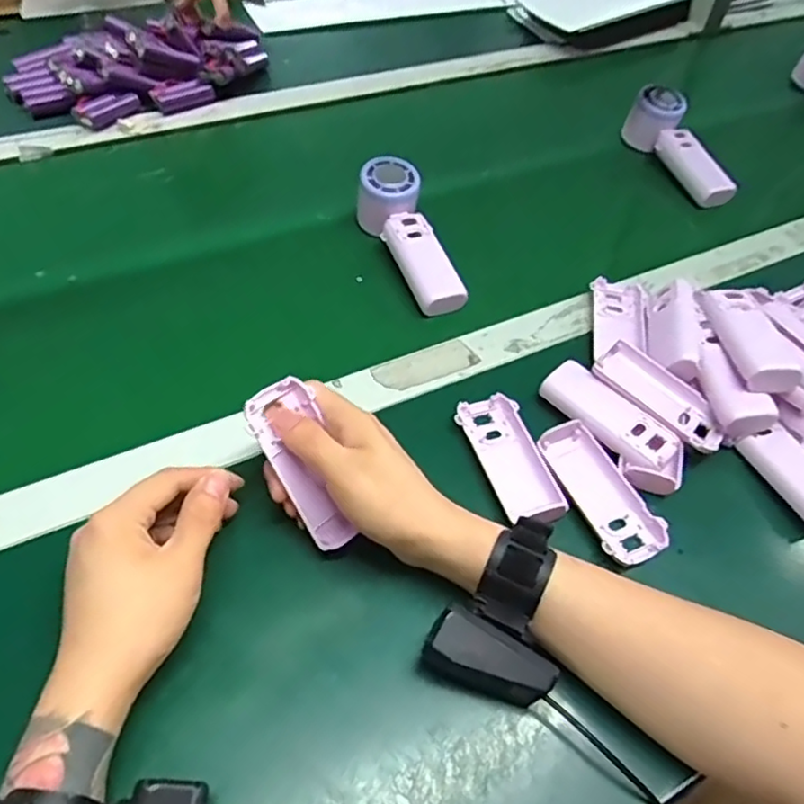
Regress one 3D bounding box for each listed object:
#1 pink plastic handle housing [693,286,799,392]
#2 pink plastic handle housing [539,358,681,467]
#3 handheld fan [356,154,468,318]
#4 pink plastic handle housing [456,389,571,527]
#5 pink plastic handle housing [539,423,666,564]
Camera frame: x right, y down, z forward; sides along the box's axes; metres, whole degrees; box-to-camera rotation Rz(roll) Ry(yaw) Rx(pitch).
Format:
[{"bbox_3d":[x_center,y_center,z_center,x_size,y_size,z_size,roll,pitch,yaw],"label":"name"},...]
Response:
[{"bbox_3d":[0.273,-0.058,0.509,0.047,0.024,0.114,5,51,-1],"label":"pink plastic handle housing"},{"bbox_3d":[0.157,0.010,0.491,0.039,0.019,0.104,-33,61,-27],"label":"pink plastic handle housing"},{"bbox_3d":[0.007,-0.152,0.606,0.050,0.050,0.171,-18,70,-19],"label":"handheld fan"},{"bbox_3d":[0.080,0.042,0.474,0.044,0.017,0.106,-16,54,-17],"label":"pink plastic handle housing"},{"bbox_3d":[0.141,0.064,0.463,0.046,0.024,0.110,-17,54,-18],"label":"pink plastic handle housing"}]

